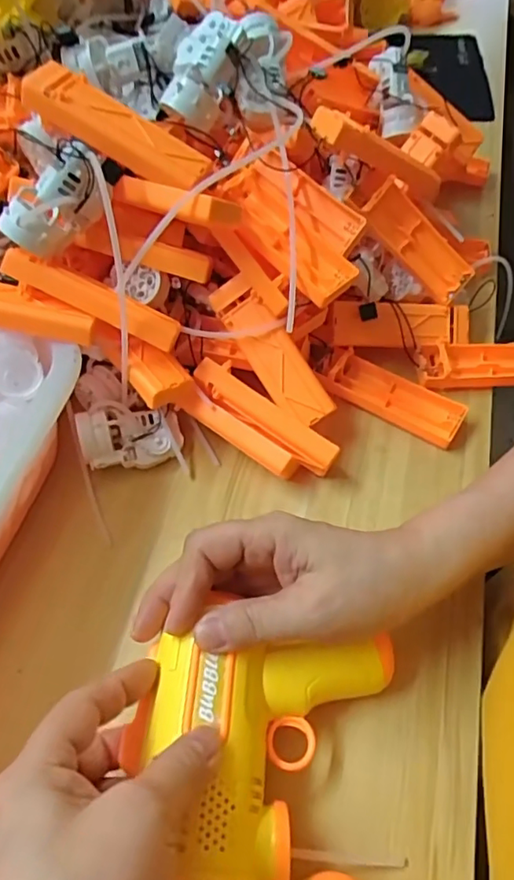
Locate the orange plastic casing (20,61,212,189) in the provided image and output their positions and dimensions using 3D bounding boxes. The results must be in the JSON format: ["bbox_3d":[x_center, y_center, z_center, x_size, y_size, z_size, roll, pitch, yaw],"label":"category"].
[{"bbox_3d":[-0.082,-0.180,0.331,0.111,0.020,0.028,30,59,-3],"label":"orange plastic casing"}]

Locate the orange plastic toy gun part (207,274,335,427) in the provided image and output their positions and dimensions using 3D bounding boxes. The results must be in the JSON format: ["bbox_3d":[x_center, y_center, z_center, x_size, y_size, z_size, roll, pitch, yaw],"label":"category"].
[{"bbox_3d":[0.009,-0.057,0.369,0.031,0.011,0.105,-36,88,12],"label":"orange plastic toy gun part"}]

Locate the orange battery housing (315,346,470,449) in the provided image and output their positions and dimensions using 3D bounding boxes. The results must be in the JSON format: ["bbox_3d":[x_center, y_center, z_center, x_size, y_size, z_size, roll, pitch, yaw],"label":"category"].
[{"bbox_3d":[0.097,-0.032,0.408,0.102,0.022,0.035,25,59,19],"label":"orange battery housing"}]

